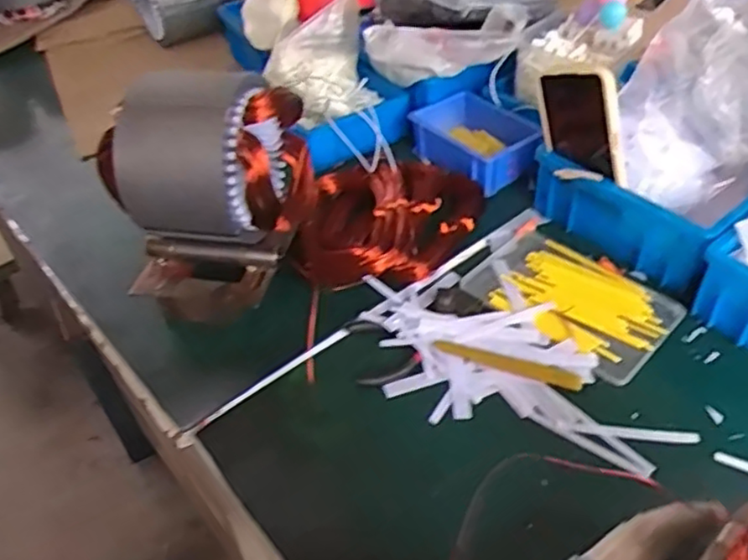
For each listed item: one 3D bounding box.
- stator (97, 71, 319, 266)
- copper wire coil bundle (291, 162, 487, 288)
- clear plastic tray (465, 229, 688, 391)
[{"bbox_3d":[-0.151,-0.114,0.635,0.154,0.157,0.142,7,44,12],"label":"stator"},{"bbox_3d":[0.020,-0.056,0.702,0.205,0.038,0.181,-5,43,1],"label":"copper wire coil bundle"},{"bbox_3d":[0.191,0.013,0.641,0.127,0.009,0.184,-36,51,-29],"label":"clear plastic tray"}]

